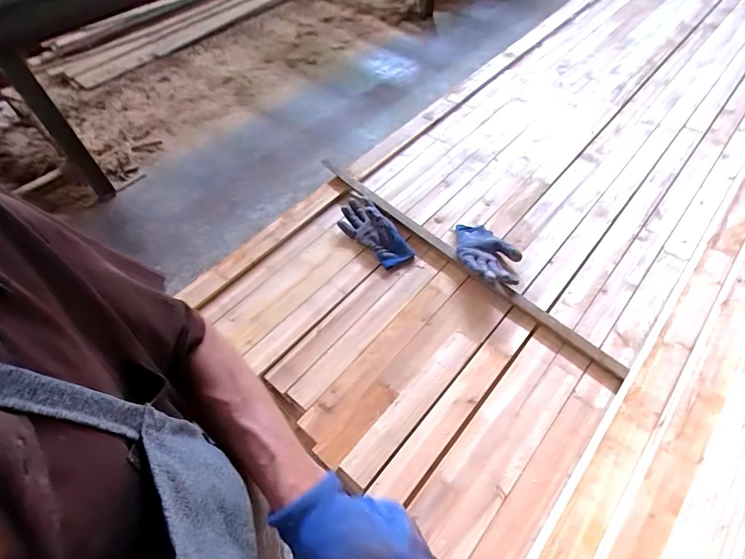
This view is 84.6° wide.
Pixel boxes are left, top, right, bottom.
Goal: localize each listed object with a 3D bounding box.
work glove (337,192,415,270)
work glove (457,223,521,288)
[{"bbox_3d":[-0.005,-0.121,0.973,0.104,0.051,0.227,-28,59,-18],"label":"work glove"},{"bbox_3d":[0.260,-0.062,0.917,0.140,0.063,0.192,4,55,4],"label":"work glove"}]

